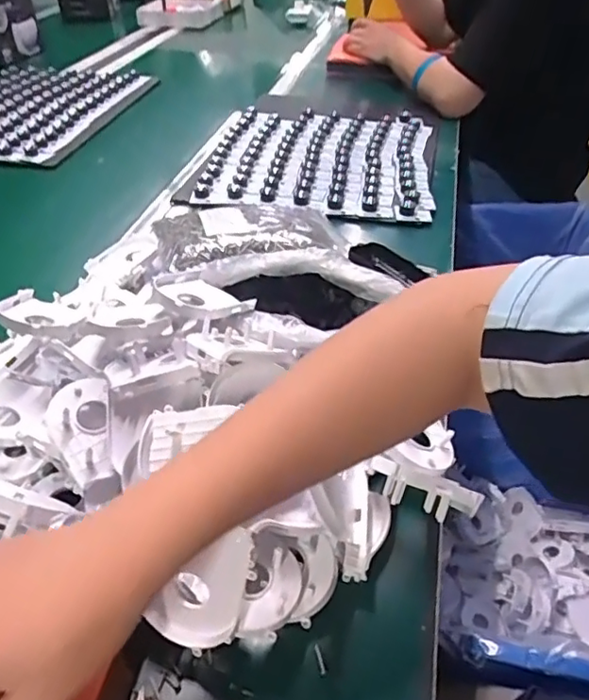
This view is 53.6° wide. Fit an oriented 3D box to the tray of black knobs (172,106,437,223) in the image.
[{"bbox_3d":[0.034,-0.309,0.917,0.349,0.024,0.358,5,41,6],"label":"tray of black knobs"}]

